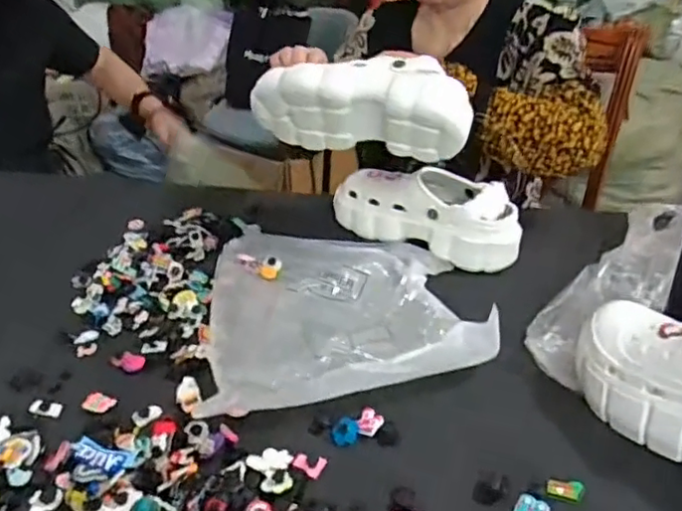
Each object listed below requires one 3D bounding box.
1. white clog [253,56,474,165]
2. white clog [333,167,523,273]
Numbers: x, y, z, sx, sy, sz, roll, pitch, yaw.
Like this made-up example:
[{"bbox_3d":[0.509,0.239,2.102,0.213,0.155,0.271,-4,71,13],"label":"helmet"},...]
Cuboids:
[{"bbox_3d":[0.027,-0.182,0.776,0.258,0.109,0.092,10,34,18],"label":"white clog"},{"bbox_3d":[0.119,-0.069,0.856,0.268,0.093,0.101,18,37,28],"label":"white clog"}]

